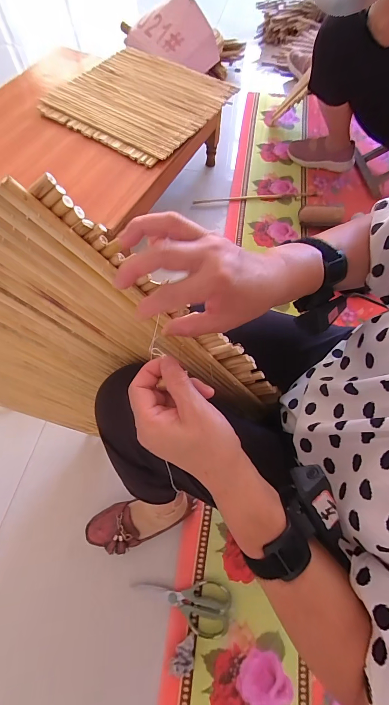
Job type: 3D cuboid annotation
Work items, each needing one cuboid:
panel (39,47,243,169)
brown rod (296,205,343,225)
[{"bbox_3d":[-0.180,-0.821,0.959,0.509,0.024,0.498,29,78,5],"label":"panel"},{"bbox_3d":[0.441,-0.479,1.030,0.154,0.053,0.068,-2,65,-1],"label":"brown rod"}]

